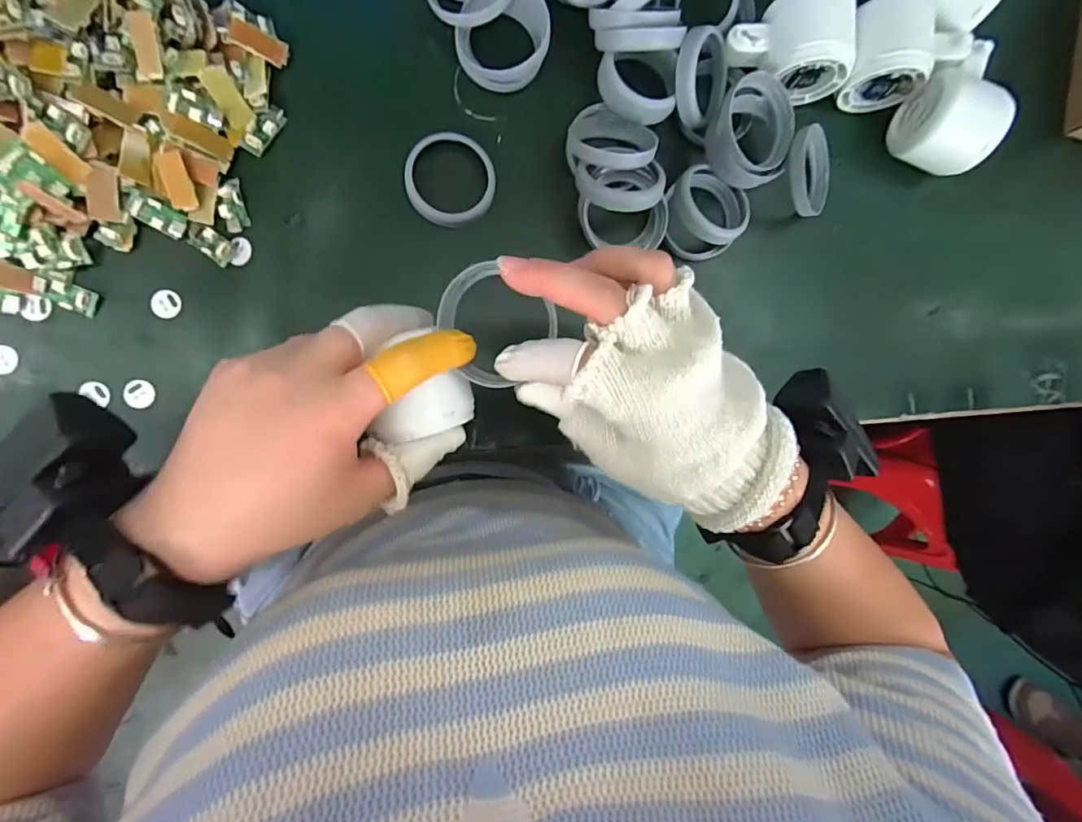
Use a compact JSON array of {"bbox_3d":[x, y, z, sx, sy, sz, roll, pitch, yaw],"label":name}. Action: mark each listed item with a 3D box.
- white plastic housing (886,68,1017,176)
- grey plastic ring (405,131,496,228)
[{"bbox_3d":[0.290,-0.207,0.369,0.050,0.055,0.059,17,89,-9],"label":"white plastic housing"},{"bbox_3d":[-0.060,-0.153,0.341,0.059,0.006,0.060,0,92,-9],"label":"grey plastic ring"}]

